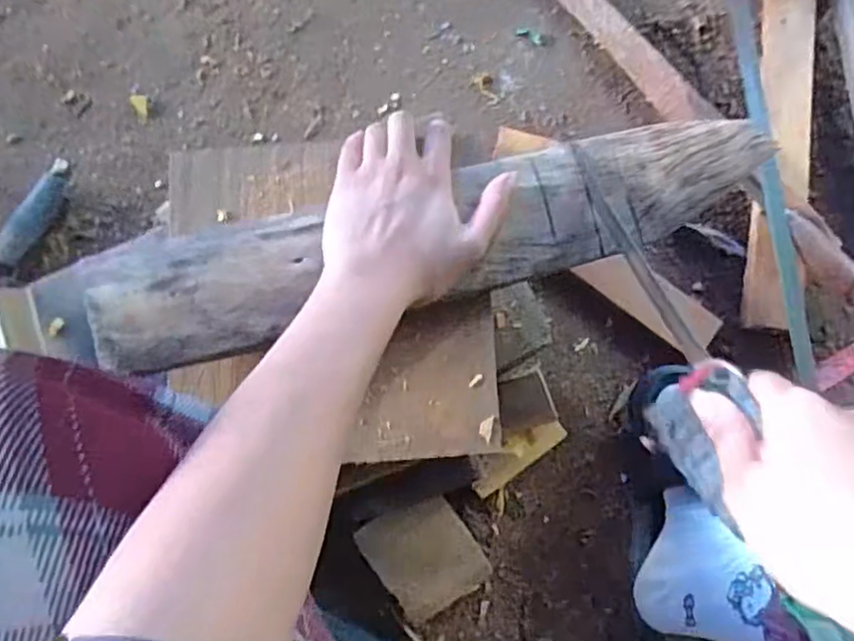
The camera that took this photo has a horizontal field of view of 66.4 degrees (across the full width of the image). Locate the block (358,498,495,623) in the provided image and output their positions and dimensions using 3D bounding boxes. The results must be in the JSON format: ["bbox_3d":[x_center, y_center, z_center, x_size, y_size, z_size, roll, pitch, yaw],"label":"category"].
[{"bbox_3d":[-0.001,0.218,0.613,0.088,0.035,0.100,-33,83,-5],"label":"block"}]

